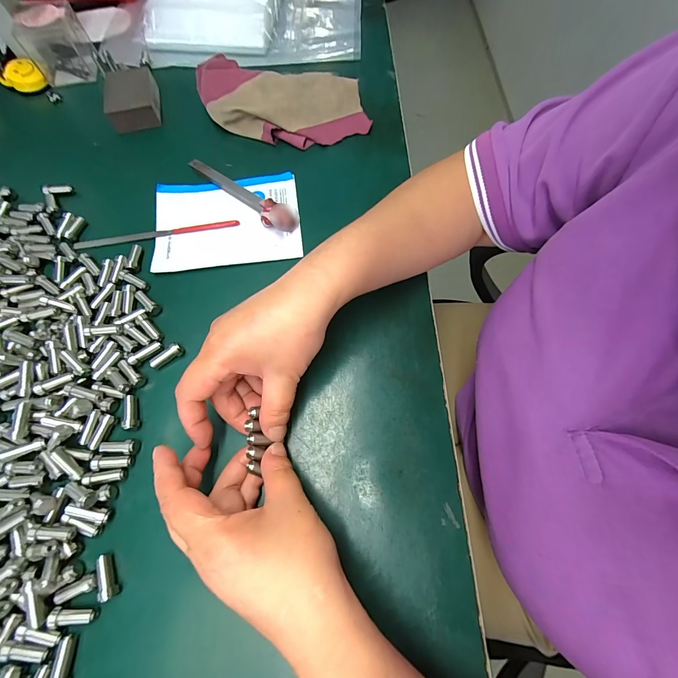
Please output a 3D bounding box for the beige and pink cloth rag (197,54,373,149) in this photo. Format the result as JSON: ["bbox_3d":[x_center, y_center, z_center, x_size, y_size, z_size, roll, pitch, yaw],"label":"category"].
[{"bbox_3d":[-0.063,-0.263,0.369,0.198,0.037,0.086,15,69,6],"label":"beige and pink cloth rag"}]

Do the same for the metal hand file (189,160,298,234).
[{"bbox_3d":[-0.100,-0.143,0.333,0.137,0.019,0.024,33,72,12],"label":"metal hand file"}]

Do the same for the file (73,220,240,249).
[{"bbox_3d":[-0.176,-0.102,0.327,0.157,0.007,0.007,-9,69,-3],"label":"file"}]

